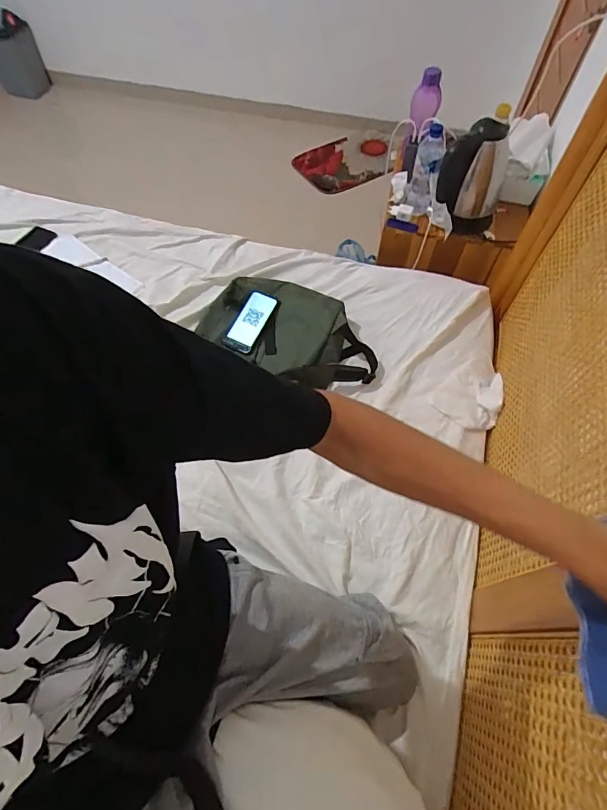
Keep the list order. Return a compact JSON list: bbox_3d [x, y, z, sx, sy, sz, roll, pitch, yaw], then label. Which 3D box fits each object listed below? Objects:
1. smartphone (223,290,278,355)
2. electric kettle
[{"bbox_3d":[-0.130,-0.203,1.019,0.074,0.006,0.154,32,95,2],"label":"smartphone"},{"bbox_3d":[0.431,-0.571,1.056,0.167,0.226,0.150,20,63,10],"label":"electric kettle"}]

